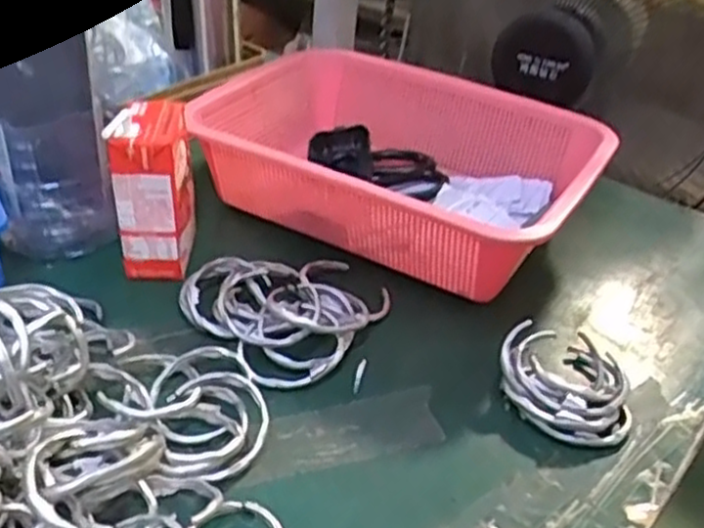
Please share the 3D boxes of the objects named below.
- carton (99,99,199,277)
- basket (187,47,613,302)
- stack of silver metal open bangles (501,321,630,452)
[{"bbox_3d":[-0.137,-0.049,0.523,0.045,0.115,0.063,5,34,0],"label":"carton"},{"bbox_3d":[0.037,-0.075,0.601,0.295,0.097,0.196,23,38,24],"label":"basket"},{"bbox_3d":[0.132,0.071,0.458,0.083,0.032,0.076,18,36,19],"label":"stack of silver metal open bangles"}]

